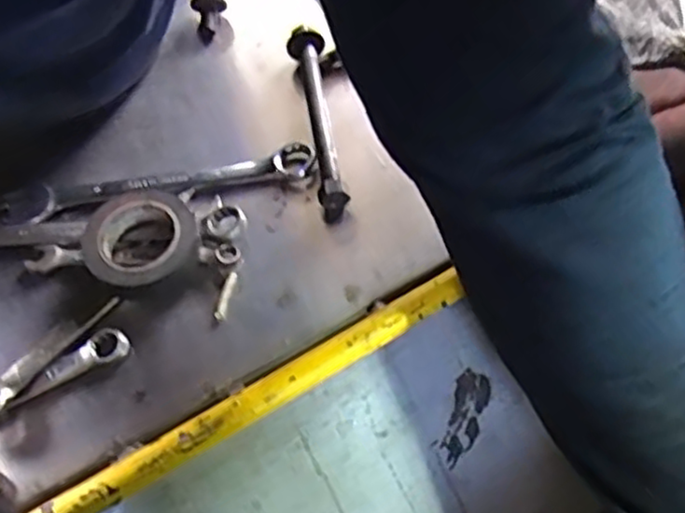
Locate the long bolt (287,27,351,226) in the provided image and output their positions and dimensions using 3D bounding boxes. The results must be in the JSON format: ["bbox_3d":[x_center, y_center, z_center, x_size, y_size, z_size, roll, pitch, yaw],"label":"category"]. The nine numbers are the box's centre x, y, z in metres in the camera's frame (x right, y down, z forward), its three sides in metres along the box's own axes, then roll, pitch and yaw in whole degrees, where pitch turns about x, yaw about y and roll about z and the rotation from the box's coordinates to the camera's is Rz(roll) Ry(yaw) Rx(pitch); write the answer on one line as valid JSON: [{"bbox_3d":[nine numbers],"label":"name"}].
[{"bbox_3d":[-0.014,-0.086,0.427,0.021,0.021,0.137,-11,58,-3],"label":"long bolt"}]

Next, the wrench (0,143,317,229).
[{"bbox_3d":[-0.110,-0.043,0.409,0.187,0.014,0.028,-13,58,-4],"label":"wrench"}]

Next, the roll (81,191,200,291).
[{"bbox_3d":[-0.106,-0.007,0.370,0.057,0.021,0.055,-2,58,3],"label":"roll"}]

